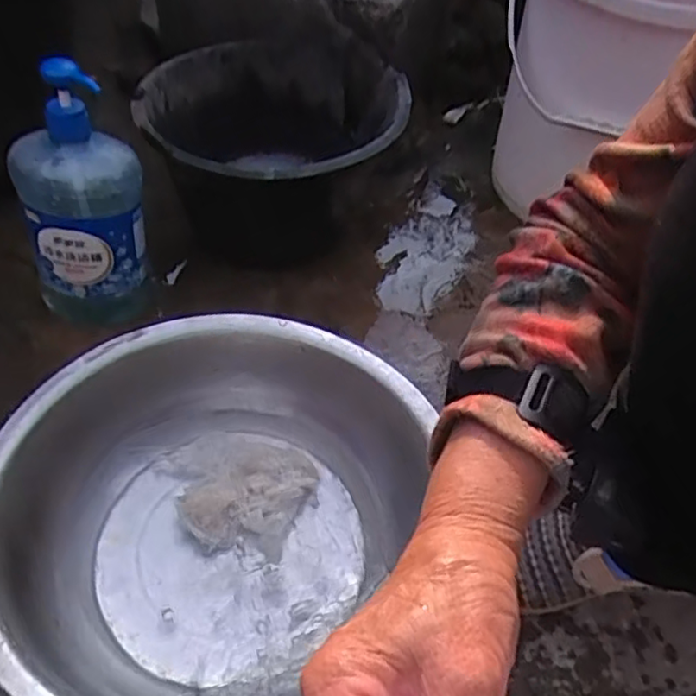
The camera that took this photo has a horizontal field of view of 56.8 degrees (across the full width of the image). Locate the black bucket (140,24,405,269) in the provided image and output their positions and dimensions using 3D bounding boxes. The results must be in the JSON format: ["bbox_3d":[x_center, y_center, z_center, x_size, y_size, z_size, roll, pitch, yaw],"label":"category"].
[{"bbox_3d":[-0.083,-0.236,0.773,0.291,0.168,0.309,3,49,-3],"label":"black bucket"}]

